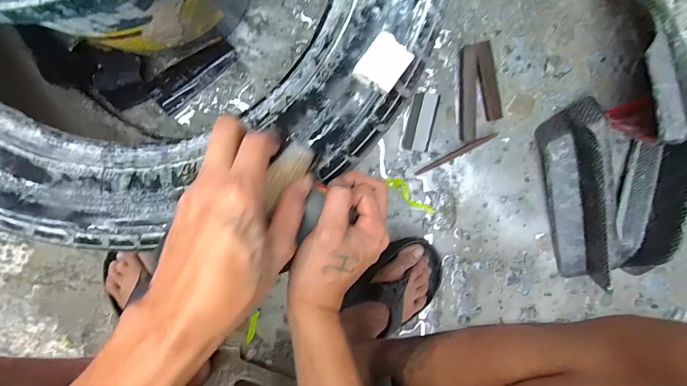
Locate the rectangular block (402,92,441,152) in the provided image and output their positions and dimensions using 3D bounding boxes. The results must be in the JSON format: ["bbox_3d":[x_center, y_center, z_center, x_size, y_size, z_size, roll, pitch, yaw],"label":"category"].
[{"bbox_3d":[0.115,-0.105,0.523,0.031,0.043,0.084,12,98,-5],"label":"rectangular block"}]

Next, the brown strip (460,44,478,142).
[{"bbox_3d":[0.187,-0.149,0.526,0.024,0.005,0.137,-2,99,-3],"label":"brown strip"}]

